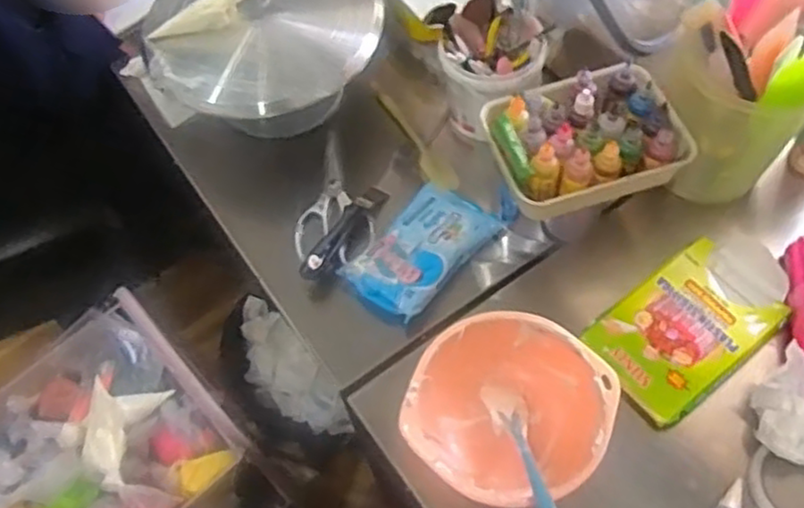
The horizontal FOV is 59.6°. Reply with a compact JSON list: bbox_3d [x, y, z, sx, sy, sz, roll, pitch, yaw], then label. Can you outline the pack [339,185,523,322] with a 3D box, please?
[{"bbox_3d":[0.032,-0.018,0.829,0.109,0.030,0.200,38,70,22],"label":"pack"}]

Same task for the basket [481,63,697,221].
[{"bbox_3d":[0.202,-0.120,0.769,0.204,0.083,0.154,-16,61,-4],"label":"basket"}]

